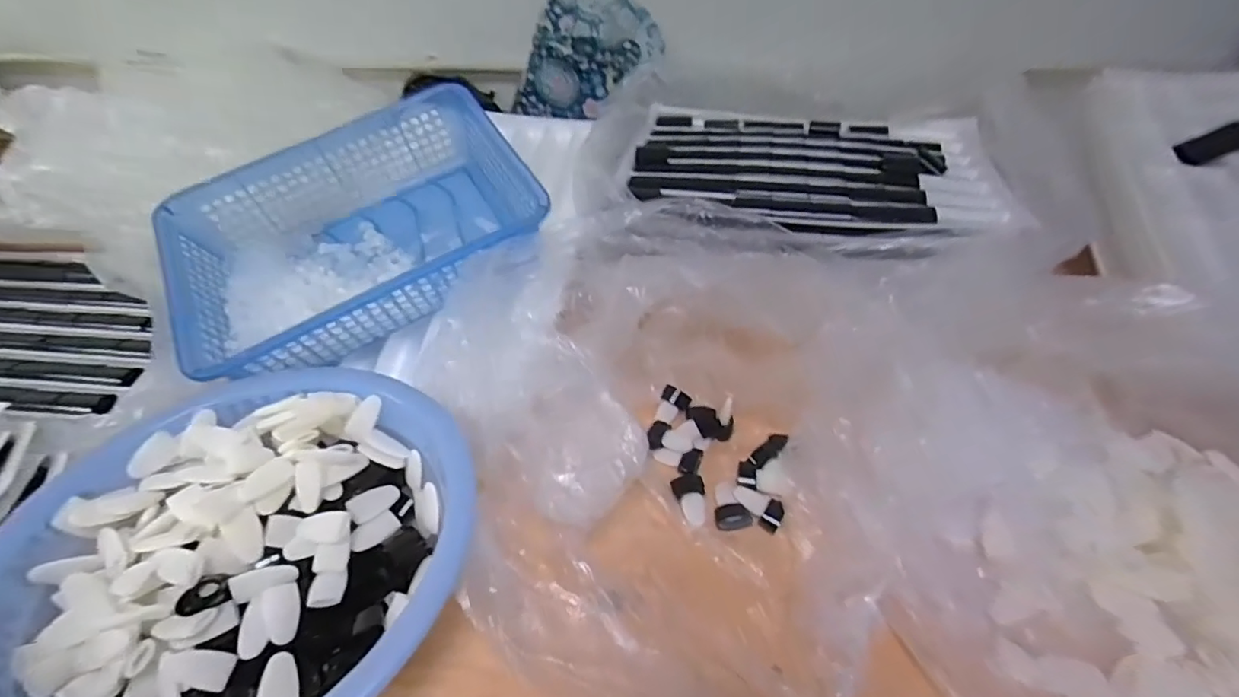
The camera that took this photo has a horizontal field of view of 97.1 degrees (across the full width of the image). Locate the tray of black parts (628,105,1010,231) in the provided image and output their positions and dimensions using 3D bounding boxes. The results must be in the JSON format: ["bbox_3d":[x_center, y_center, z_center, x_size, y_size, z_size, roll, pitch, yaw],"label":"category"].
[{"bbox_3d":[0.247,-0.248,0.717,0.458,0.046,0.354,8,43,8],"label":"tray of black parts"}]

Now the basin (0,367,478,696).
[{"bbox_3d":[-0.291,0.161,0.432,0.338,0.093,0.326,34,52,31],"label":"basin"}]

